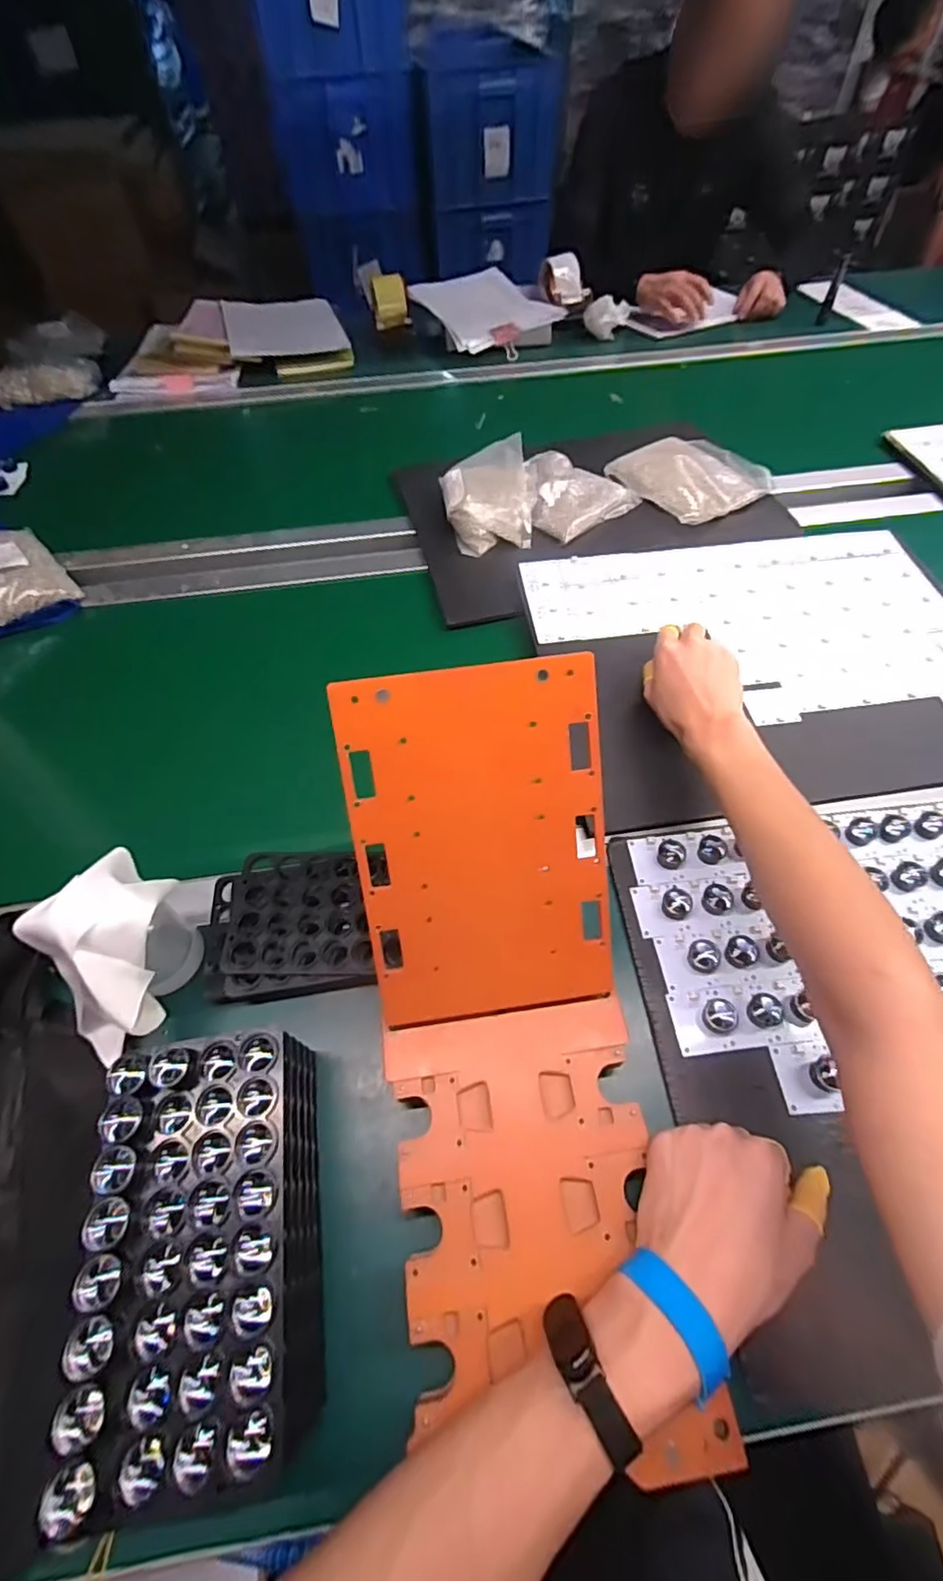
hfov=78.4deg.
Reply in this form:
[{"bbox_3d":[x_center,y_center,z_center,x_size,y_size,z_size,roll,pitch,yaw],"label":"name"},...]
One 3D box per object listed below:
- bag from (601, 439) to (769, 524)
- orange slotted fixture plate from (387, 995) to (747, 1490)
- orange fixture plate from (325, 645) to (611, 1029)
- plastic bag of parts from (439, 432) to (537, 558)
[{"bbox_3d":[0.304,-0.442,0.801,0.179,0.022,0.175,-31,62,-17],"label":"bag"},{"bbox_3d":[0.039,0.255,0.350,0.157,0.006,0.227,-8,58,-3],"label":"orange slotted fixture plate"},{"bbox_3d":[0.009,0.038,0.372,0.153,0.228,0.007,-7,14,-3],"label":"orange fixture plate"},{"bbox_3d":[0.022,-0.394,0.768,0.117,0.049,0.171,-2,57,1],"label":"plastic bag of parts"}]

